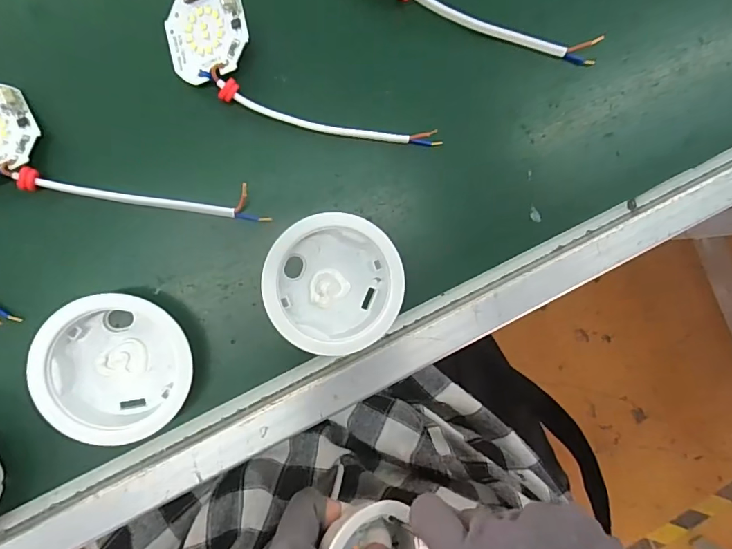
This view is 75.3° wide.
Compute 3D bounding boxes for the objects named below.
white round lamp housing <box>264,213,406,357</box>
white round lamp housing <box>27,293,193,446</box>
[{"bbox_3d":[-0.017,0.006,0.256,0.070,0.023,0.073,1,86,-9],"label":"white round lamp housing"},{"bbox_3d":[-0.125,0.048,0.241,0.071,0.024,0.067,1,86,-9],"label":"white round lamp housing"}]

